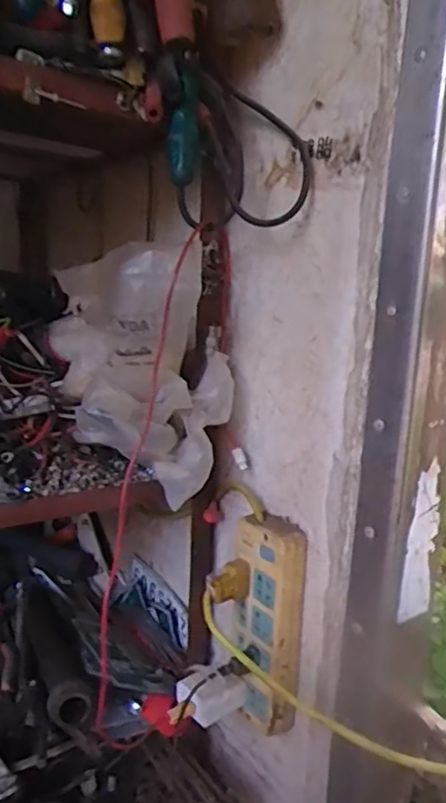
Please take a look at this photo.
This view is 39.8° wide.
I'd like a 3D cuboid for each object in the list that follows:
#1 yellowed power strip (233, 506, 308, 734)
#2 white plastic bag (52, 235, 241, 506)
[{"bbox_3d":[0.047,0.244,0.672,0.044,0.224,0.088,-7,14,-38],"label":"yellowed power strip"},{"bbox_3d":[-0.083,-0.032,0.654,0.176,0.248,0.122,3,11,3],"label":"white plastic bag"}]

